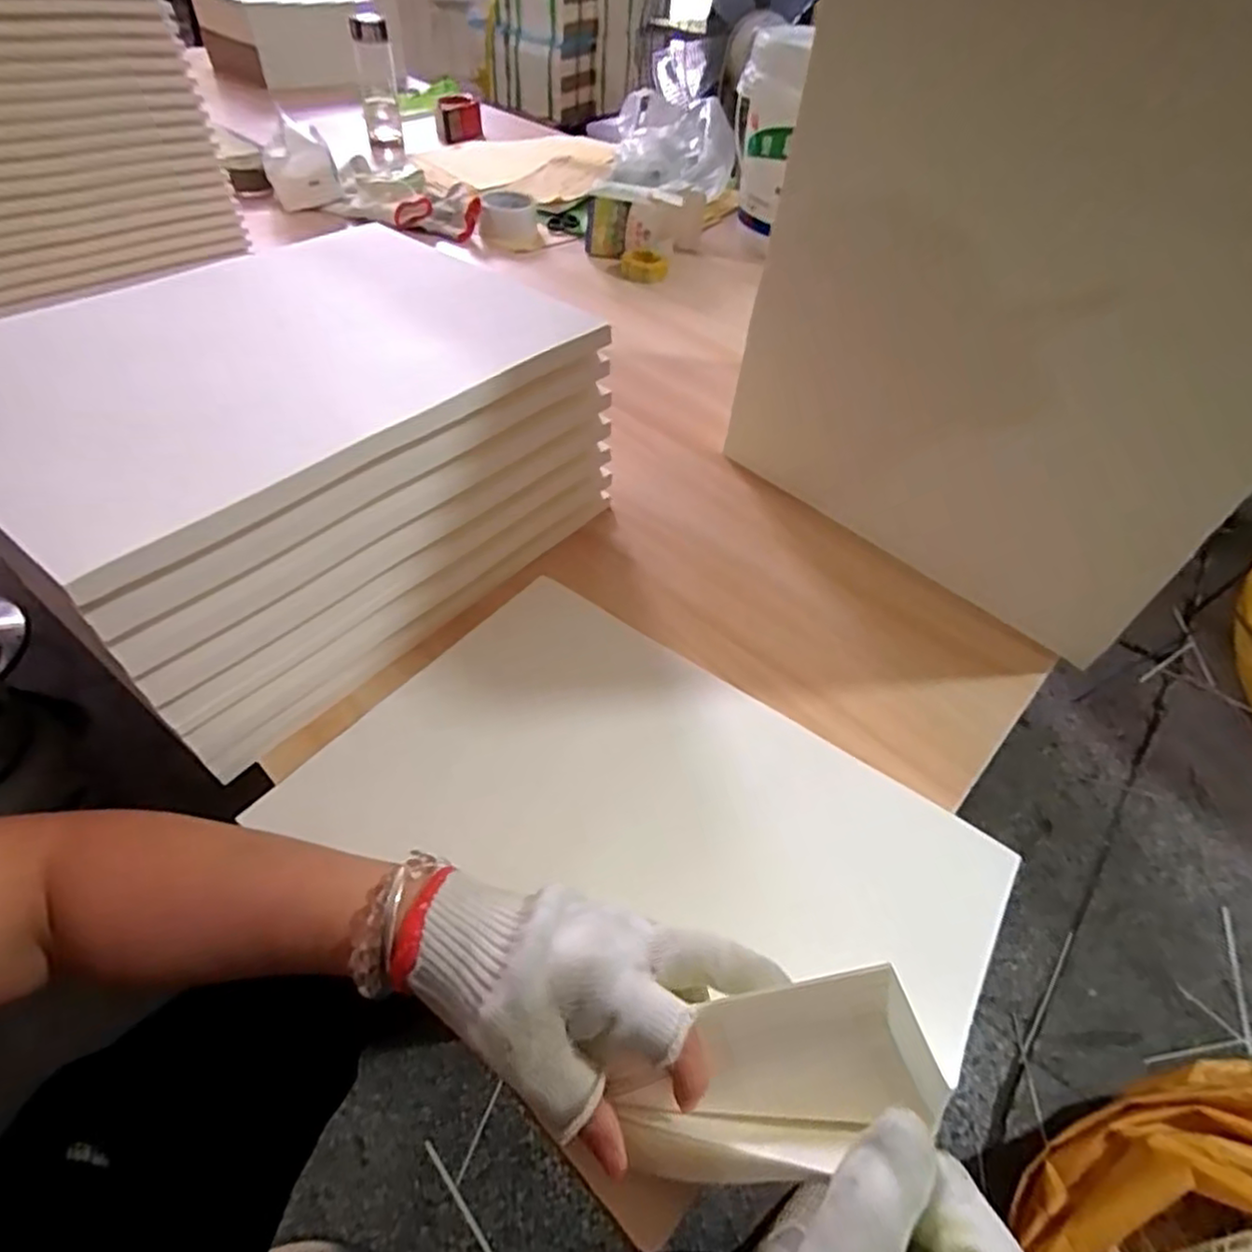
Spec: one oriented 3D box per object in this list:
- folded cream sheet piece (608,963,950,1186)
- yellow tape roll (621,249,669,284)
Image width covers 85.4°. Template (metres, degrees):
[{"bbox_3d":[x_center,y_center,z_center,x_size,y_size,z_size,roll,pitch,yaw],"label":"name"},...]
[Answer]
[{"bbox_3d":[0.060,0.181,0.266,0.117,0.082,0.056,-5,48,-9],"label":"folded cream sheet piece"},{"bbox_3d":[0.027,-0.527,0.985,0.066,0.033,0.066,3,48,-3],"label":"yellow tape roll"}]

